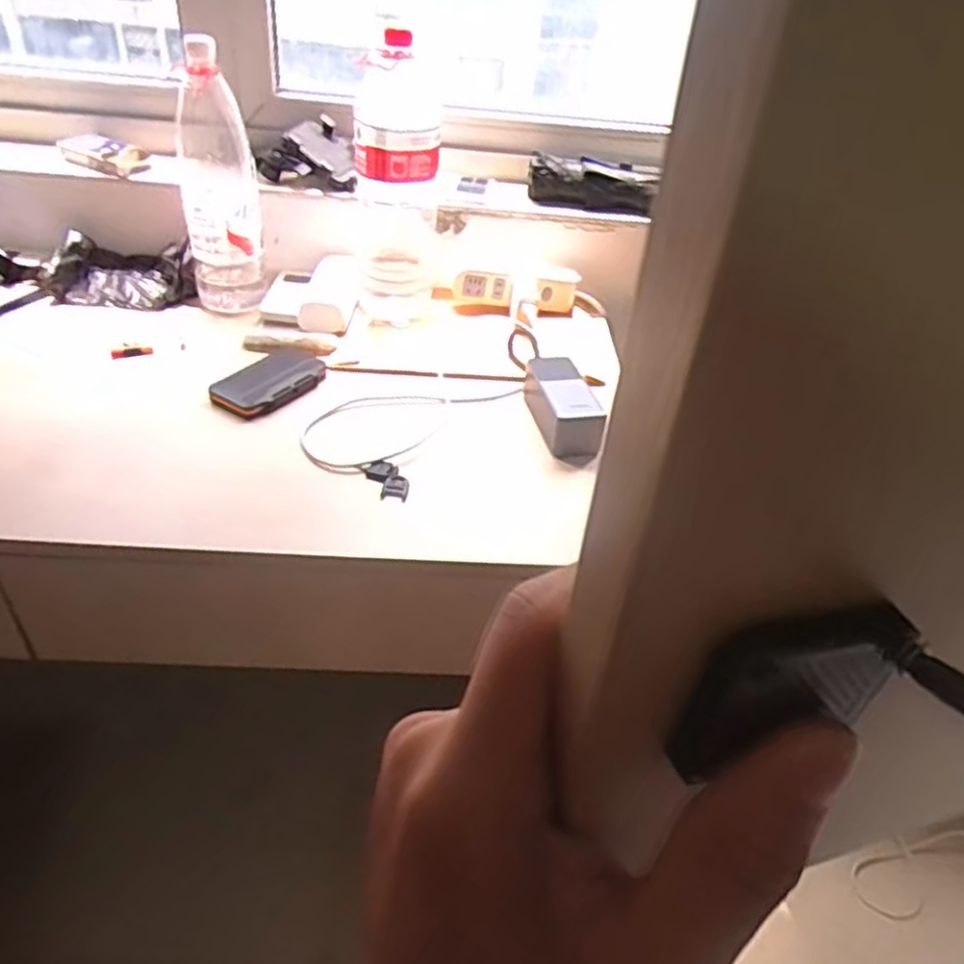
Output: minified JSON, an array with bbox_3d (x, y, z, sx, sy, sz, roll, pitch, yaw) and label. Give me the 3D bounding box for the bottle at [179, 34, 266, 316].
[{"bbox_3d":[-0.336,-0.373,0.941,0.089,0.290,0.077,5,38,-1],"label":"bottle"}]

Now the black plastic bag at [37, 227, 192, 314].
[{"bbox_3d":[-0.507,-0.292,1.026,0.197,0.062,0.141,-11,41,-21],"label":"black plastic bag"}]

